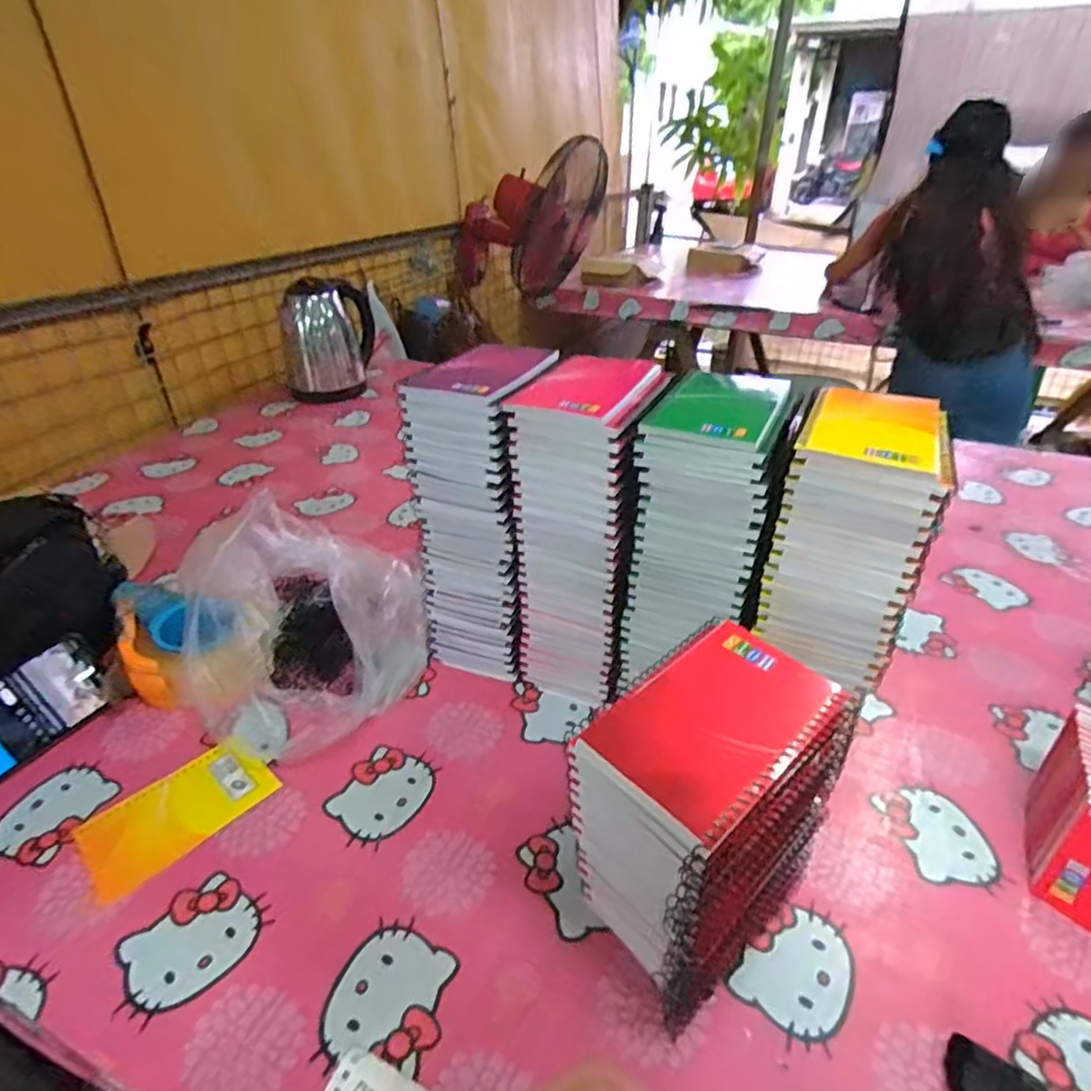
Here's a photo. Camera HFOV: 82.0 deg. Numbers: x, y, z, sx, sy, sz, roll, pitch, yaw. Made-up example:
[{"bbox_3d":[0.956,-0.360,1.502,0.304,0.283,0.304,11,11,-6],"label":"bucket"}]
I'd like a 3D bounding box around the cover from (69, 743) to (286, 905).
[{"bbox_3d":[-0.293,0.213,0.501,0.077,0.007,0.132,30,45,34],"label":"cover"}]

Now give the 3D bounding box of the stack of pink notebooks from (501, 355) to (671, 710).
[{"bbox_3d":[0.038,-0.007,0.567,0.105,0.299,0.130,13,36,19],"label":"stack of pink notebooks"}]

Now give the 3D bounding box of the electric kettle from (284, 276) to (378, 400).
[{"bbox_3d":[-0.444,-0.431,1.294,0.149,0.212,0.172,1,34,1],"label":"electric kettle"}]

